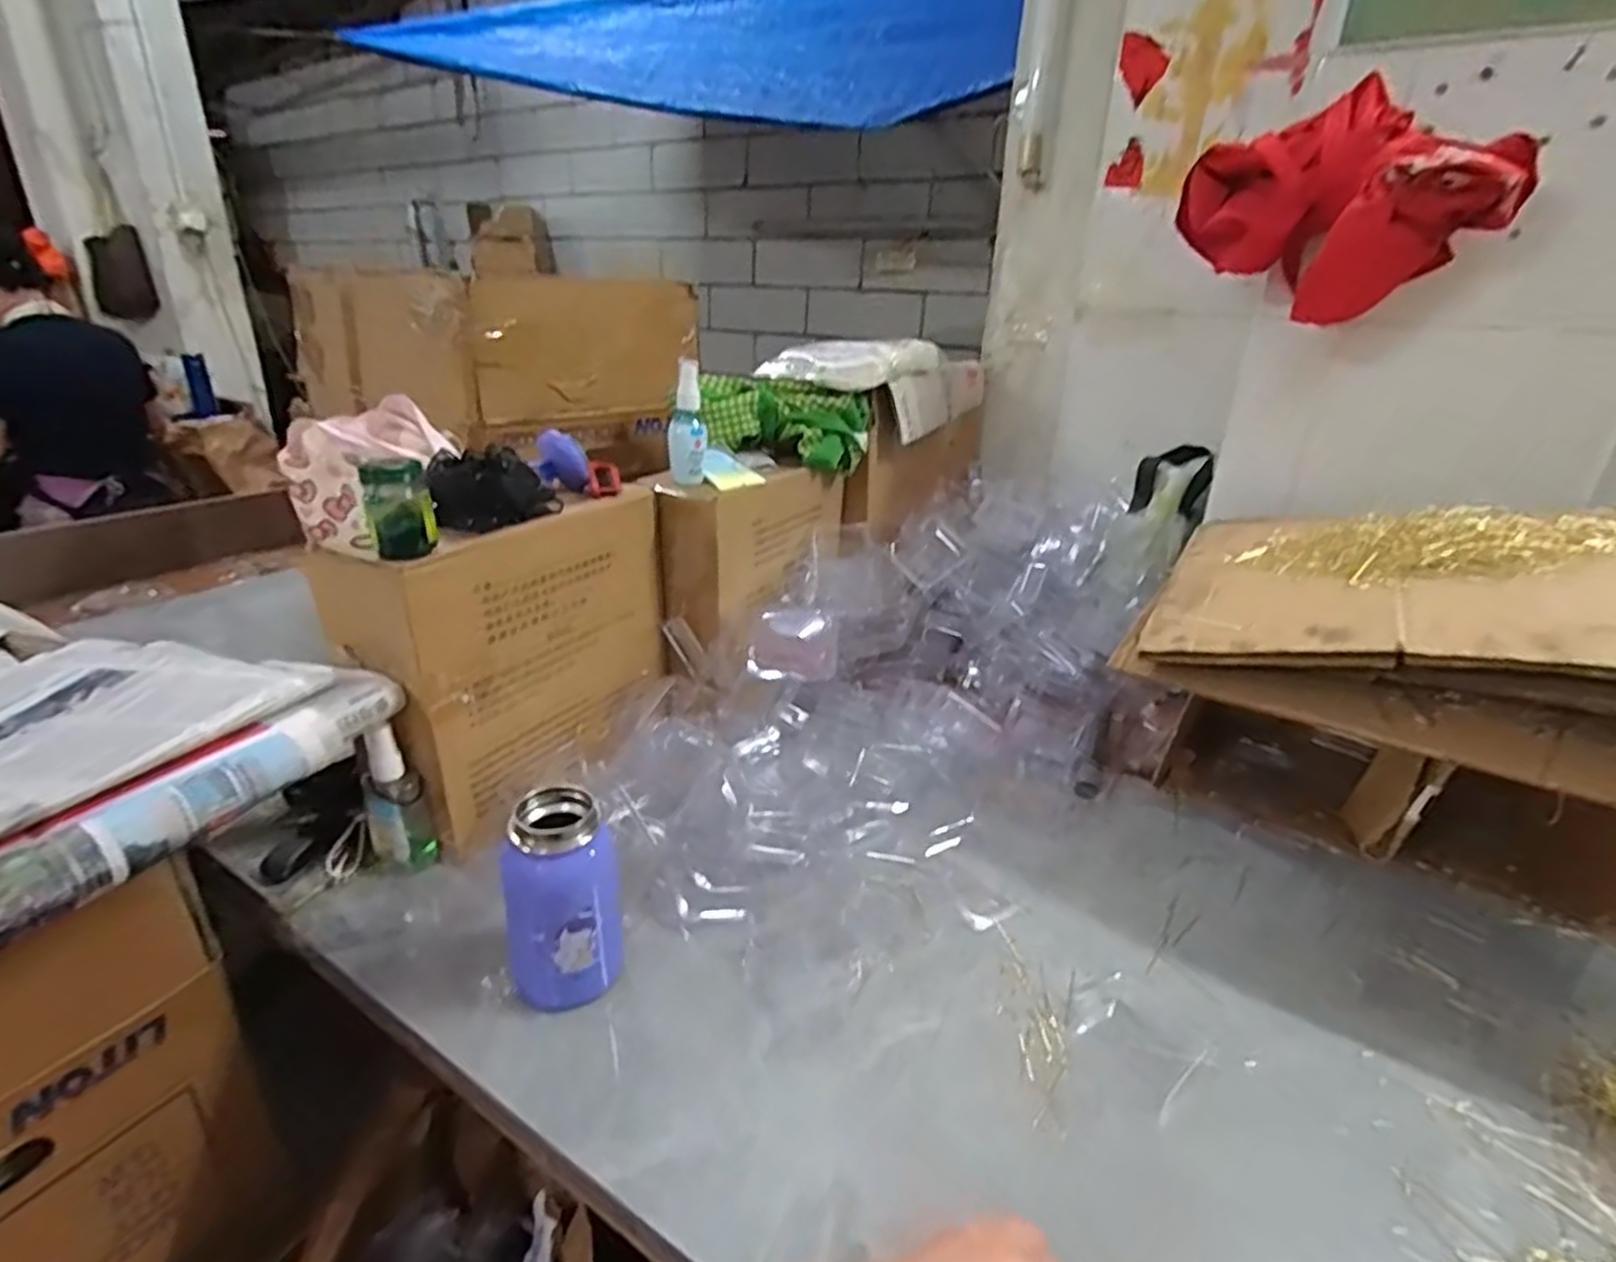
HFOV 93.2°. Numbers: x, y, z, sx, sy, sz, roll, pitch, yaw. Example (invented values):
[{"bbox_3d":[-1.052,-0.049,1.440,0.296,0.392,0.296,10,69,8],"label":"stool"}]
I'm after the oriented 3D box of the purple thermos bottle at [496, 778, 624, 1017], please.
[{"bbox_3d":[-0.166,0.186,0.520,0.073,0.145,0.064,-7,25,-21],"label":"purple thermos bottle"}]

